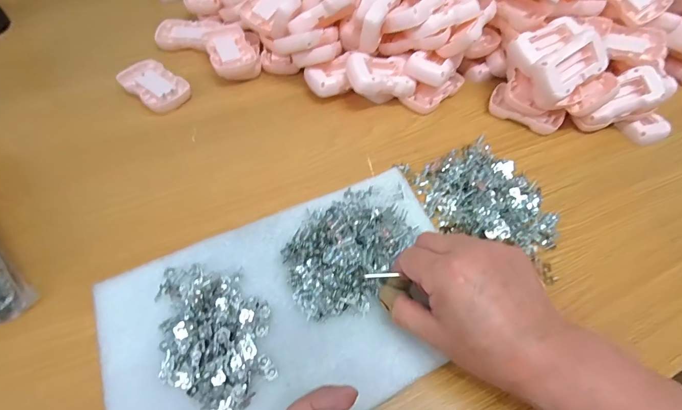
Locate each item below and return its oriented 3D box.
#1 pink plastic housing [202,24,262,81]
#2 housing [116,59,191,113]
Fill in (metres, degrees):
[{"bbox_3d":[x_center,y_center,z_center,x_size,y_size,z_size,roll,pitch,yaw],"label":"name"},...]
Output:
[{"bbox_3d":[-0.147,-0.206,0.477,0.059,0.023,0.093,-19,60,-15],"label":"pink plastic housing"},{"bbox_3d":[-0.232,-0.149,0.447,0.091,0.013,0.057,32,61,17],"label":"housing"}]

